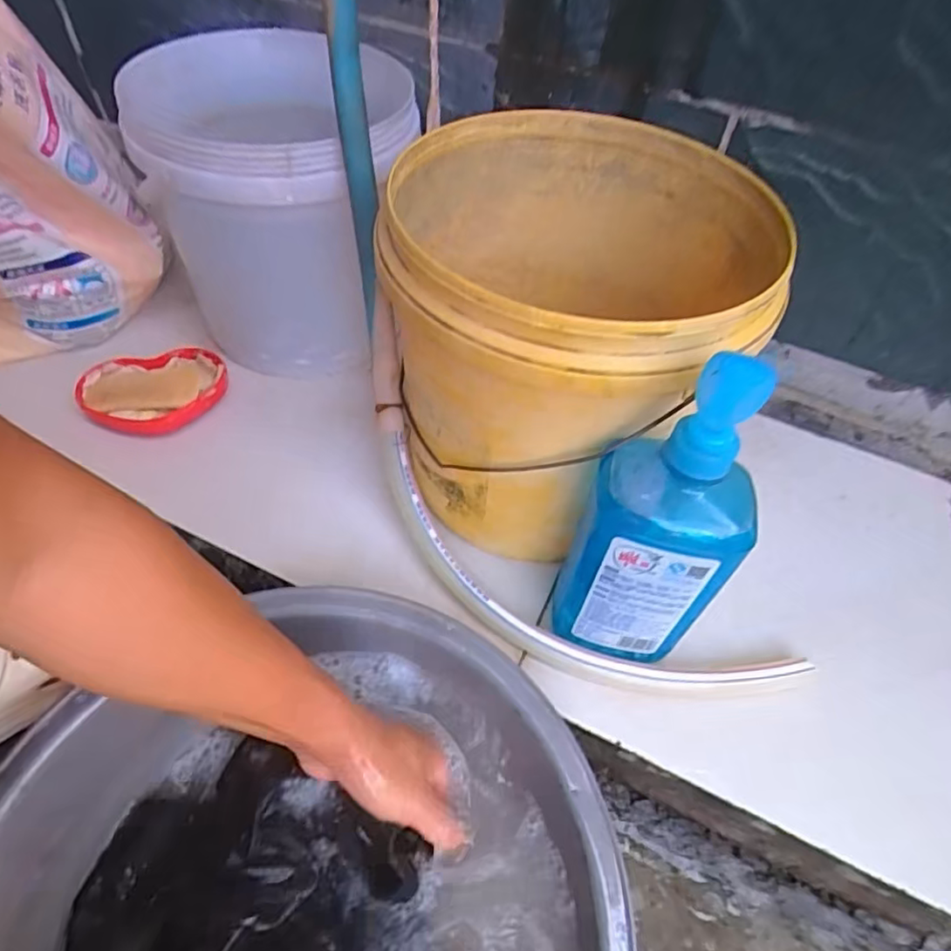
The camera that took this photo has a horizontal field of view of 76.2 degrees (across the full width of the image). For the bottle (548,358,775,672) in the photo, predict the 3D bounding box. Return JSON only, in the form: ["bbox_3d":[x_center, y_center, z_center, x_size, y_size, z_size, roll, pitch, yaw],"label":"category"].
[{"bbox_3d":[0.111,0.037,0.375,0.095,0.245,0.061,20,53,10],"label":"bottle"}]

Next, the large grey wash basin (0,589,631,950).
[{"bbox_3d":[-0.099,0.253,0.363,0.350,0.106,0.336,3,52,-3],"label":"large grey wash basin"}]

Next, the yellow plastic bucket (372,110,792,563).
[{"bbox_3d":[0.062,-0.098,0.466,0.234,0.232,0.253,3,52,-3],"label":"yellow plastic bucket"}]

